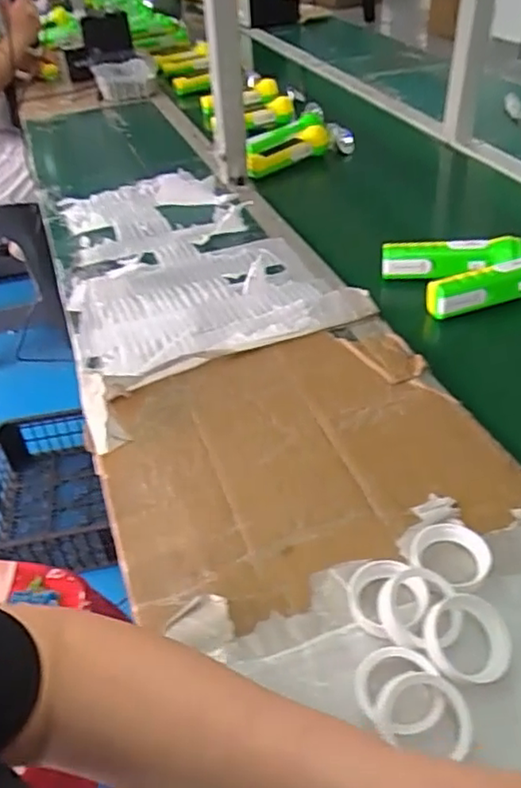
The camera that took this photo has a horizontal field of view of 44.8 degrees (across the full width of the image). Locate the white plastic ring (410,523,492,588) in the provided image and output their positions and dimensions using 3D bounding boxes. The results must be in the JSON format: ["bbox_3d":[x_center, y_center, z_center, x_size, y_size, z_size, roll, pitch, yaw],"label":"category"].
[{"bbox_3d":[0.144,0.120,0.473,0.056,0.017,0.051,-3,40,2],"label":"white plastic ring"}]

